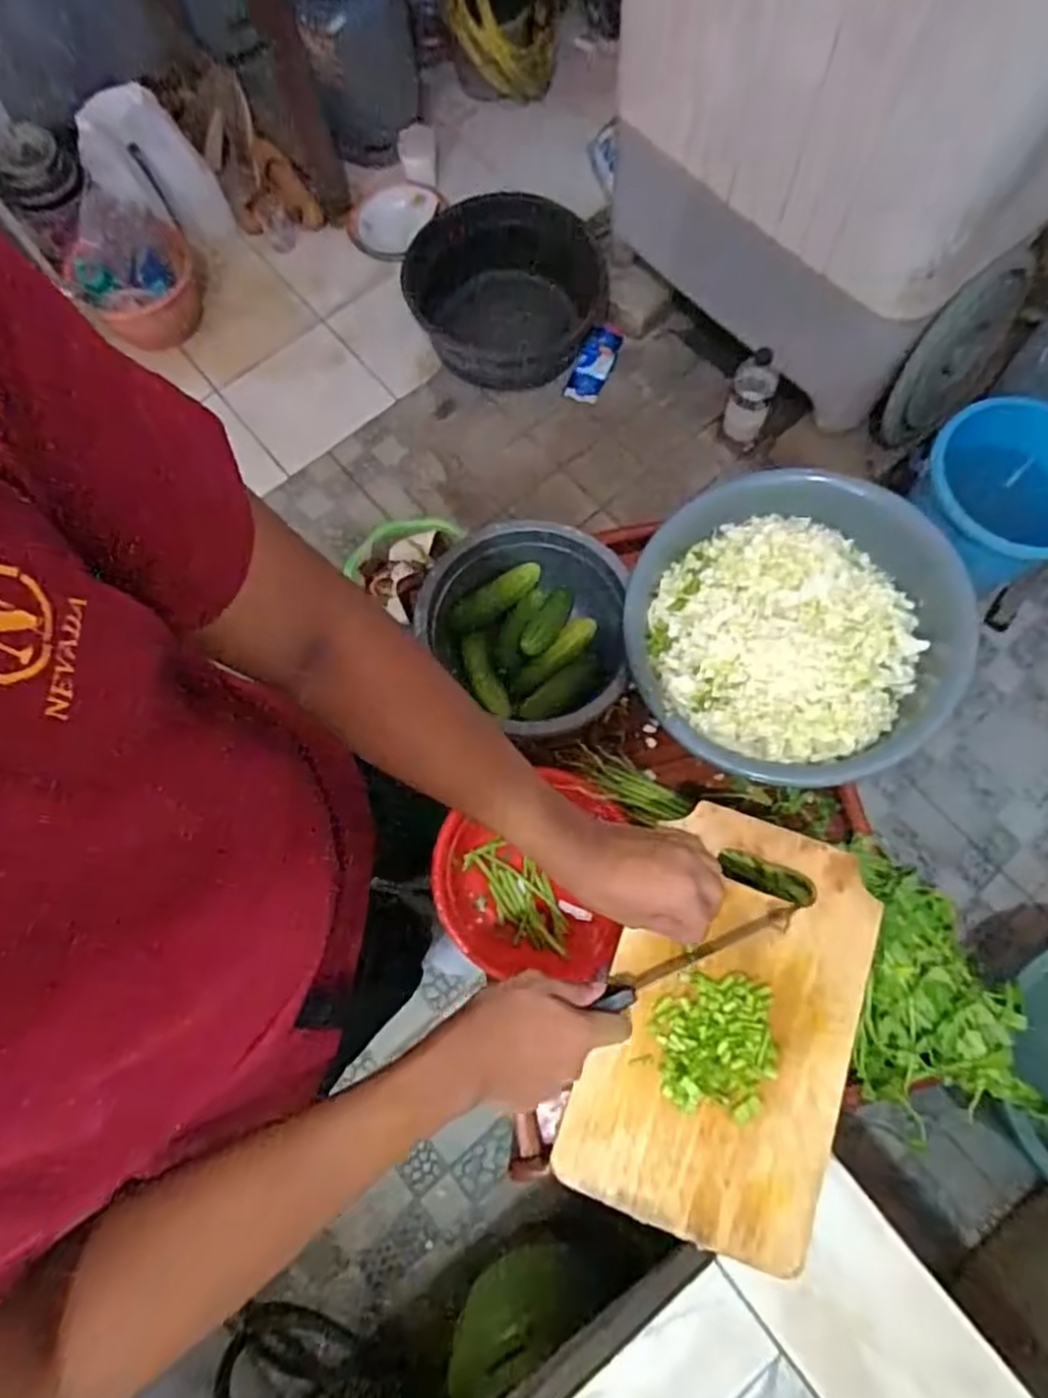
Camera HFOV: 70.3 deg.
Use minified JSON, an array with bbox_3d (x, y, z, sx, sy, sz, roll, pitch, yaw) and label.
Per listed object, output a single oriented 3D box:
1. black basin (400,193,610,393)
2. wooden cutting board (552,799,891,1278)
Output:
[{"bbox_3d":[-0.046,-0.914,1.637,0.388,0.134,0.439,-32,75,-7],"label":"black basin"},{"bbox_3d":[0.154,0.235,0.549,0.179,0.022,0.290,19,75,8],"label":"wooden cutting board"}]

